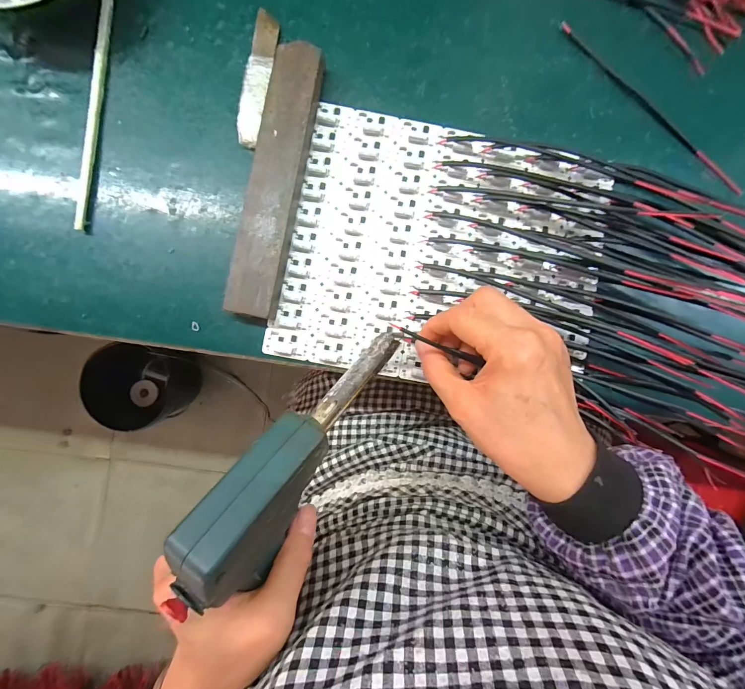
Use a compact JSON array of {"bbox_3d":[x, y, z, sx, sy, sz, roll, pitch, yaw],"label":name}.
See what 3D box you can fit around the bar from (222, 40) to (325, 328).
[{"bbox_3d":[-0.072,-0.119,0.261,0.037,0.019,0.197,11,88,-1],"label":"bar"}]

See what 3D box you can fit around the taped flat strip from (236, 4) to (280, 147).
[{"bbox_3d":[-0.086,-0.201,0.266,0.020,0.010,0.106,10,88,-1],"label":"taped flat strip"}]

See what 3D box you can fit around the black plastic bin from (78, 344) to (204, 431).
[{"bbox_3d":[-0.560,0.104,0.882,0.175,0.194,0.190,10,86,-1],"label":"black plastic bin"}]

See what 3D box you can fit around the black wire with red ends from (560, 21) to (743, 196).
[{"bbox_3d":[0.224,-0.189,0.283,0.193,0.006,0.012,44,88,0],"label":"black wire with red ends"}]

